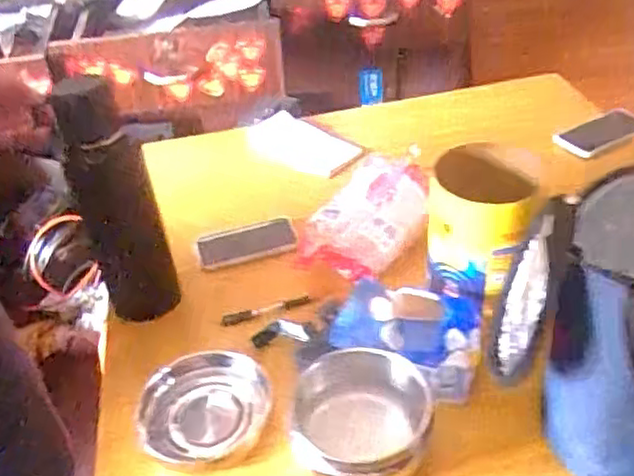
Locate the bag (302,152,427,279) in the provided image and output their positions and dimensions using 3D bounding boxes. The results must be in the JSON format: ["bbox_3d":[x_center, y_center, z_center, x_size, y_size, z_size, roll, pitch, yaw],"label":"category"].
[{"bbox_3d":[0.082,-0.036,0.995,0.140,0.071,0.227,12,42,20],"label":"bag"}]

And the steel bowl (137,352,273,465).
[{"bbox_3d":[-0.128,0.188,0.772,0.148,0.038,0.127,-13,40,-9],"label":"steel bowl"}]

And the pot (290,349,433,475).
[{"bbox_3d":[0.045,0.194,0.702,0.134,0.087,0.138,-3,39,3],"label":"pot"}]

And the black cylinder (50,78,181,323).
[{"bbox_3d":[-0.238,-0.025,0.819,0.083,0.335,0.079,-20,41,-17],"label":"black cylinder"}]

